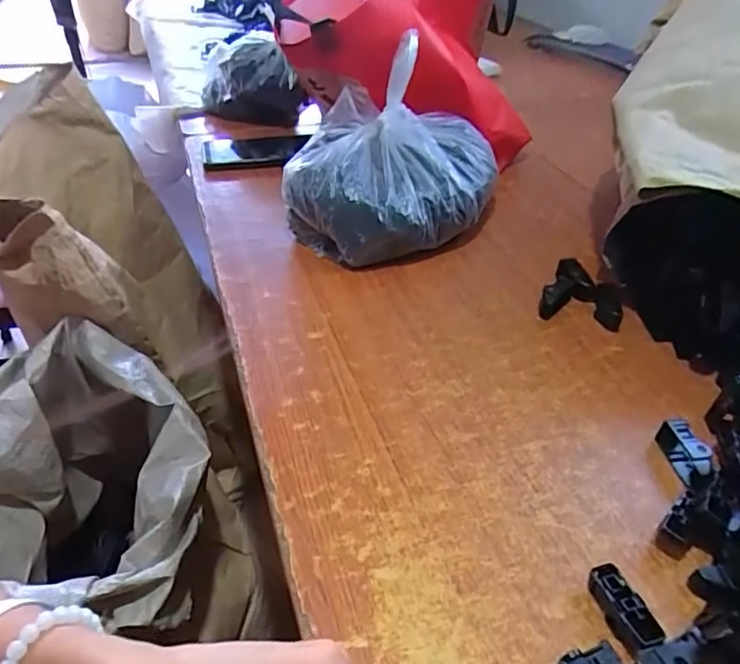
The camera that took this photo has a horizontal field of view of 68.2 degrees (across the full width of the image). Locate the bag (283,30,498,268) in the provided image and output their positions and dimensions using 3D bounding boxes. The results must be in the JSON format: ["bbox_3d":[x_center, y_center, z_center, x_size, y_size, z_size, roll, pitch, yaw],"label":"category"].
[{"bbox_3d":[0.027,-0.192,0.609,0.207,0.169,0.217,12,42,13],"label":"bag"}]

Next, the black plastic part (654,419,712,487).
[{"bbox_3d":[0.230,0.086,0.399,0.016,0.026,0.044,-8,42,-10],"label":"black plastic part"}]

